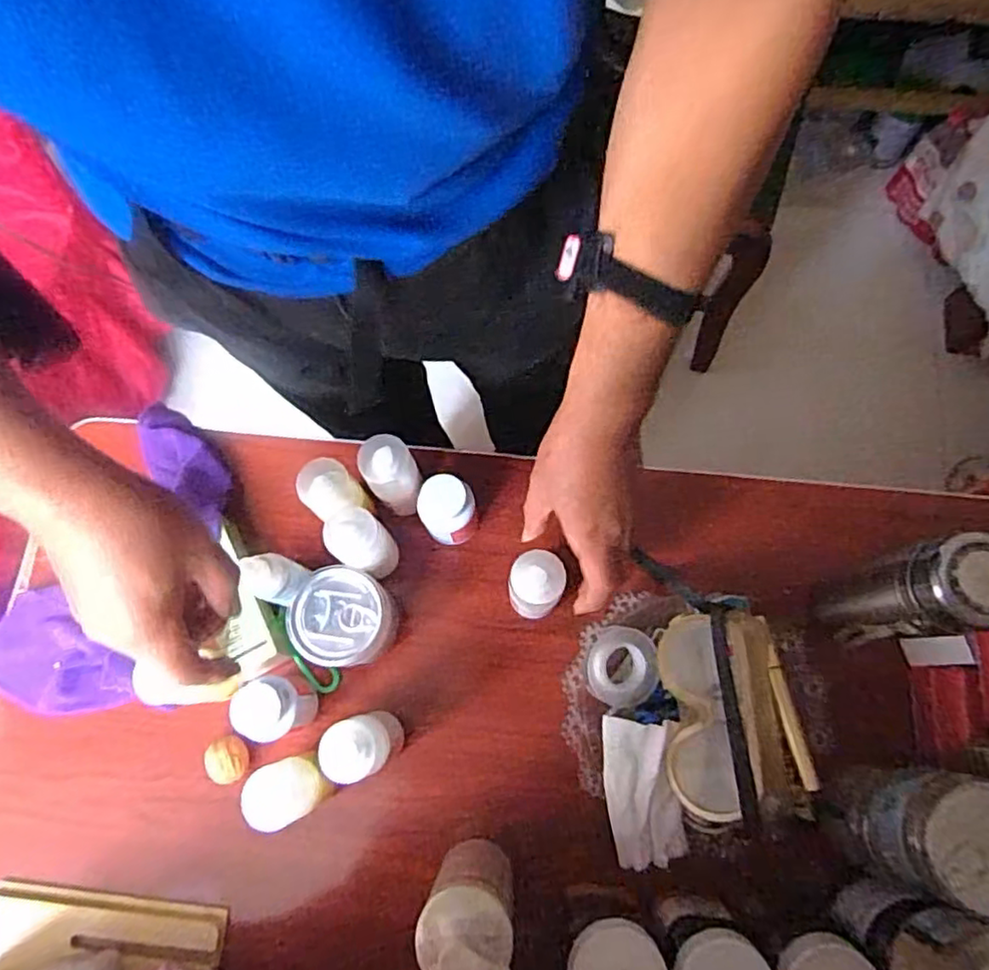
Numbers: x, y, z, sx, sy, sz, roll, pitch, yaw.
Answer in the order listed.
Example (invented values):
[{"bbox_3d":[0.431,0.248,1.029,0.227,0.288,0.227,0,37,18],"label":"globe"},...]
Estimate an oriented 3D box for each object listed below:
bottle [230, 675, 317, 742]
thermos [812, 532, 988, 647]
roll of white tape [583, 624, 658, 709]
[{"bbox_3d":[-0.182,0.186,0.556,0.052,0.079,0.051,-18,73,-3],"label":"bottle"},{"bbox_3d":[0.303,0.082,0.489,0.072,0.150,0.062,-15,73,-3],"label":"thermos"},{"bbox_3d":[0.107,0.154,0.565,0.060,0.016,0.065,-1,73,2],"label":"roll of white tape"}]

